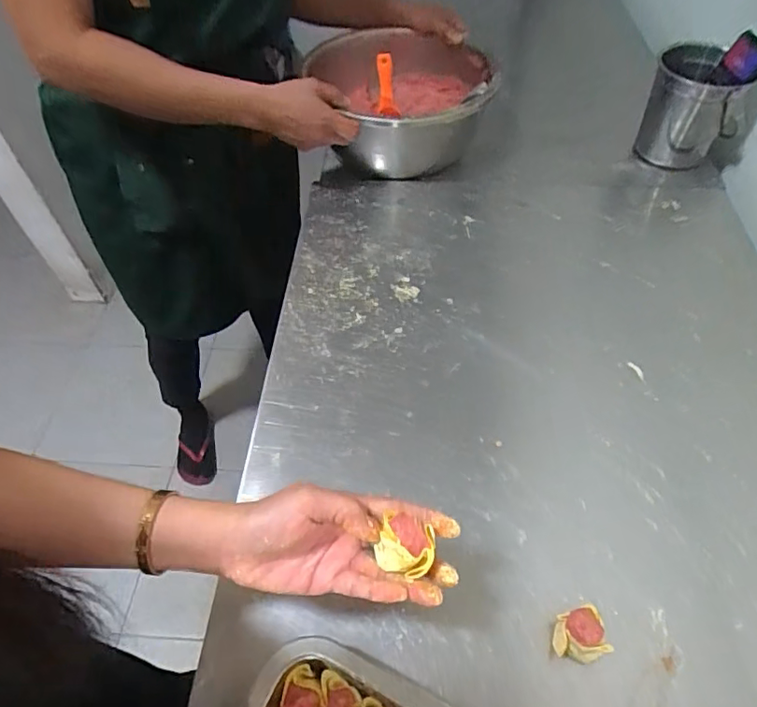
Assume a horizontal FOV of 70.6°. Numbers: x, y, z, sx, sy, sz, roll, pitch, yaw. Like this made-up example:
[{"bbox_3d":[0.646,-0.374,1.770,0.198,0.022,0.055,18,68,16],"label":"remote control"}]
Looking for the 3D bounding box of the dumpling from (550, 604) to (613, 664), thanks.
[{"bbox_3d":[0.156,0.219,0.415,0.036,0.037,0.034,-1,54,2],"label":"dumpling"}]

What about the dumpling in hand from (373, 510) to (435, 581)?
[{"bbox_3d":[0.018,0.125,0.348,0.036,0.026,0.029,7,55,7],"label":"dumpling in hand"}]

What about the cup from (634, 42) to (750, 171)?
[{"bbox_3d":[0.447,-0.355,0.779,0.098,0.142,0.098,9,55,9],"label":"cup"}]

